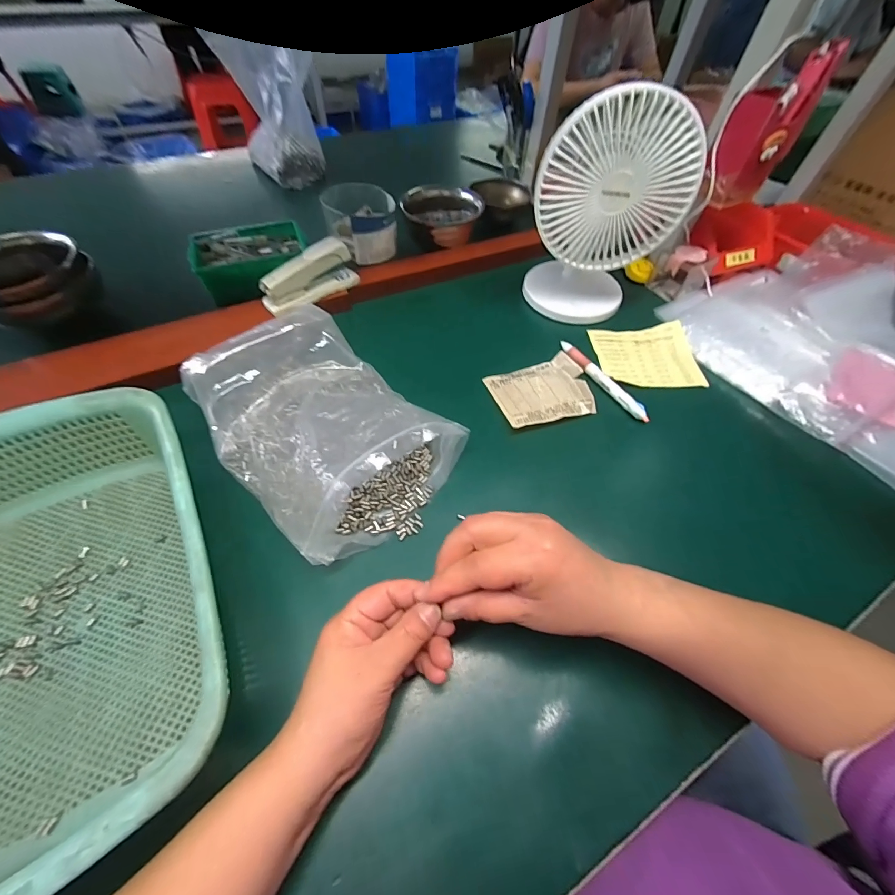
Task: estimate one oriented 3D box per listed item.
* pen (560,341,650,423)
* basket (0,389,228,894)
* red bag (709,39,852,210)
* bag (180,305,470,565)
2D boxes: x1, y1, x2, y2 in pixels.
[{"bbox_3d":[0.181,-0.081,0.444,0.016,0.010,0.141,-26,60,-20],"label":"pen"},{"bbox_3d":[-0.265,0.108,0.239,0.220,0.070,0.291,-23,59,-18],"label":"basket"},{"bbox_3d":[0.356,-0.356,0.428,0.069,0.124,0.082,33,59,19],"label":"red bag"},{"bbox_3d":[-0.113,-0.027,0.351,0.242,0.061,0.176,38,61,22],"label":"bag"}]

